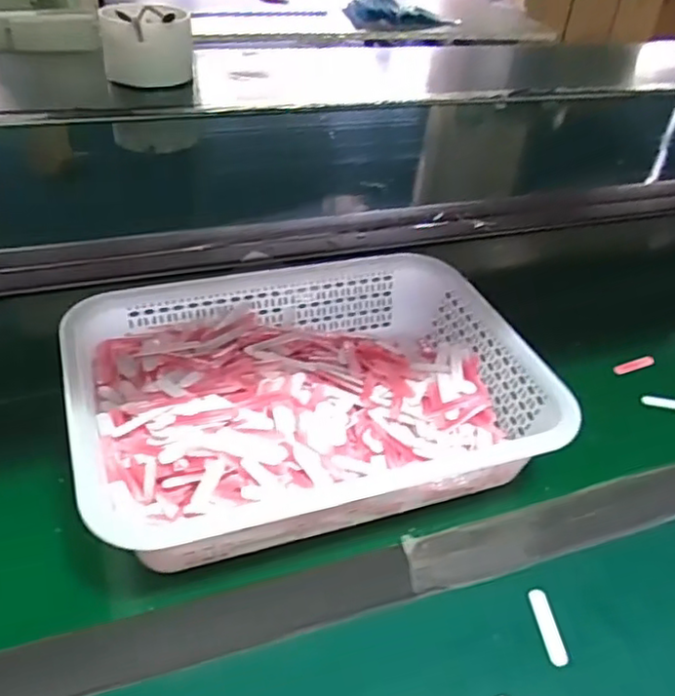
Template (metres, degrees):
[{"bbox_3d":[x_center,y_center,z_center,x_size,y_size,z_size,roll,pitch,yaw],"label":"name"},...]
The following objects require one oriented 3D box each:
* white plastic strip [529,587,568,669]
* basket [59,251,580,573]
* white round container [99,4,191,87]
[{"bbox_3d":[0.142,0.186,0.445,0.013,0.004,0.051,-1,39,-8],"label":"white plastic strip"},{"bbox_3d":[-0.026,0.038,0.548,0.358,0.079,0.255,-9,41,-17],"label":"basket"},{"bbox_3d":[-0.352,-0.561,1.224,0.152,0.123,0.152,-9,40,-17],"label":"white round container"}]

